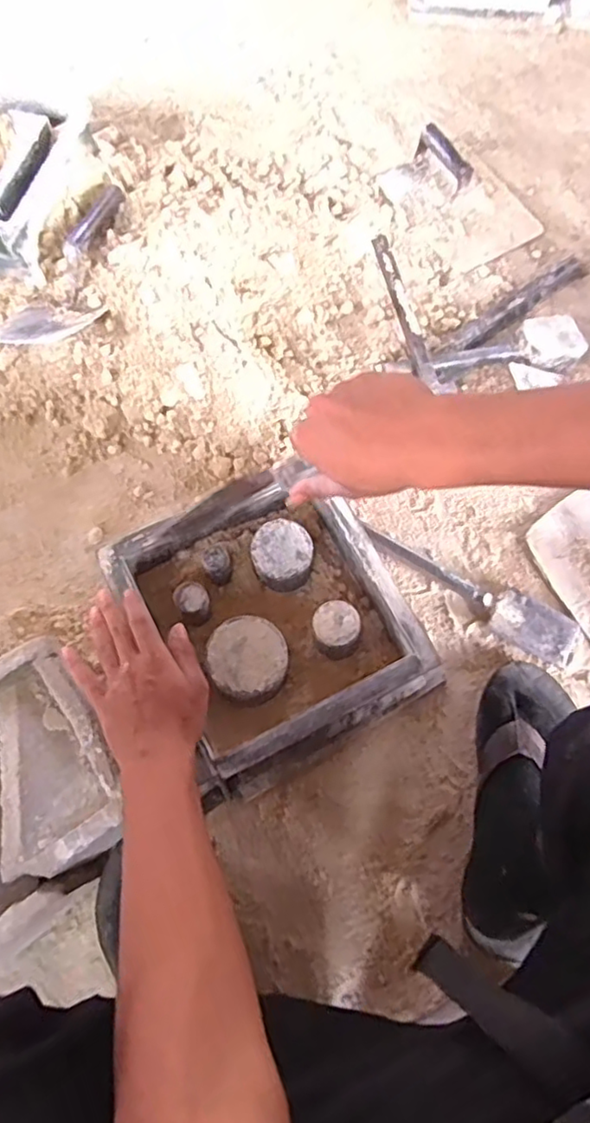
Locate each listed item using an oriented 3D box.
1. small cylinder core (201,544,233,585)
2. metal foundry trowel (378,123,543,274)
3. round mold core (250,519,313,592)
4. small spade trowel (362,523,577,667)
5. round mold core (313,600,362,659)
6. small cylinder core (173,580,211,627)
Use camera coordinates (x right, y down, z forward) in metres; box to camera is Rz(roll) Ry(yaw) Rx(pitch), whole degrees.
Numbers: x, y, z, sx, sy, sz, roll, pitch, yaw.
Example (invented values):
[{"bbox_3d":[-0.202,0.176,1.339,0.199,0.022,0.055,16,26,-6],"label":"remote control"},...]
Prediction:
[{"bbox_3d":[-0.076,0.003,0.628,0.027,0.036,0.028,1,69,-3],"label":"small cylinder core"},{"bbox_3d":[0.241,-0.535,0.920,0.172,0.066,0.210,-35,75,-11],"label":"metal foundry trowel"},{"bbox_3d":[-0.013,-0.006,0.639,0.060,0.047,0.061,1,69,-3],"label":"round mold core"},{"bbox_3d":[0.194,0.032,0.715,0.259,0.024,0.057,28,74,9],"label":"small spade trowel"},{"bbox_3d":[0.040,0.066,0.612,0.043,0.049,0.046,1,69,-3],"label":"round mold core"},{"bbox_3d":[-0.098,0.040,0.618,0.031,0.042,0.033,1,69,-3],"label":"small cylinder core"}]

